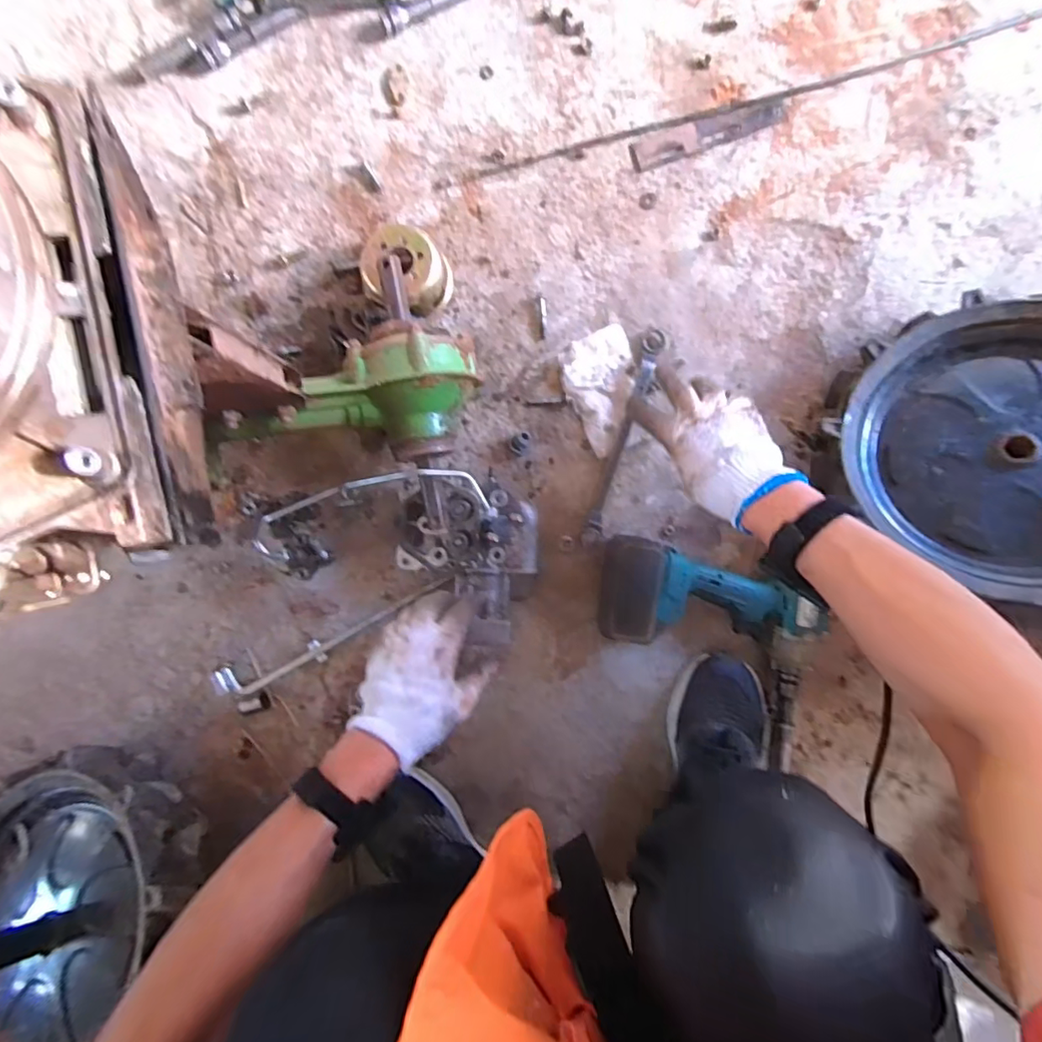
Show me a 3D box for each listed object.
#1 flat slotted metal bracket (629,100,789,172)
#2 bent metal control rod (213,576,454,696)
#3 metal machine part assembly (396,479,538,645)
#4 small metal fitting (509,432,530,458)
[{"bbox_3d":[0.218,-0.451,0.625,0.182,0.011,0.033,-18,92,0],"label":"flat slotted metal bracket"},{"bbox_3d":[-0.209,0.135,0.619,0.286,0.035,0.038,-22,92,0],"label":"bent metal control rod"},{"bbox_3d":[-0.059,0.040,0.604,0.158,0.086,0.167,7,92,-1],"label":"metal machine part assembly"},{"bbox_3d":[-0.001,-0.091,0.634,0.026,0.026,0.021,-44,92,1],"label":"small metal fitting"}]

